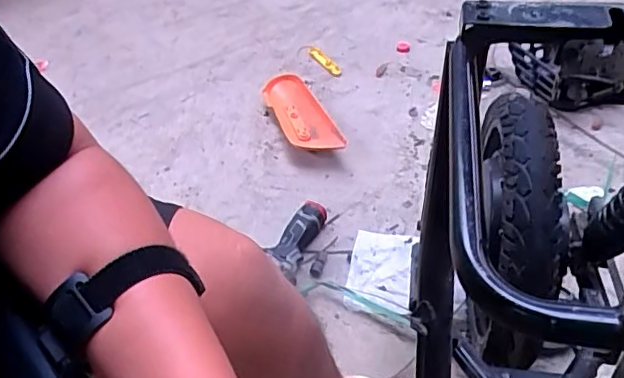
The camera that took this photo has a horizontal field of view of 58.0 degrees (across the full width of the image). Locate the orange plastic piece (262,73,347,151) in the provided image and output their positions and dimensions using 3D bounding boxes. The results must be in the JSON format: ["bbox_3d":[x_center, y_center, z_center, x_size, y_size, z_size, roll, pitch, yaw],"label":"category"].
[{"bbox_3d":[-0.026,-0.170,1.300,0.109,0.066,0.312,-20,47,-10],"label":"orange plastic piece"}]

